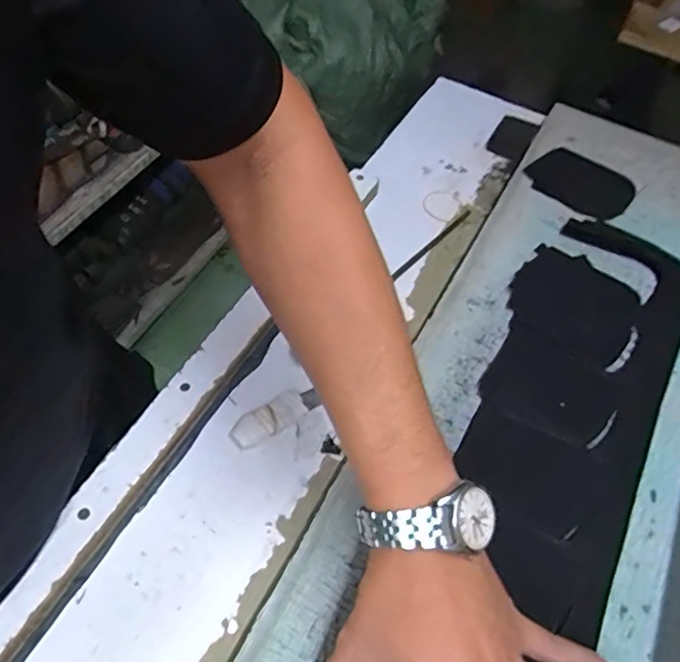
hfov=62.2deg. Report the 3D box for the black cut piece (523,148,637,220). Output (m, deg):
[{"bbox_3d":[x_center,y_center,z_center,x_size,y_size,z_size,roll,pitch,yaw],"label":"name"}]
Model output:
[{"bbox_3d":[0.270,-0.168,0.637,0.113,0.010,0.078,36,60,19],"label":"black cut piece"}]

